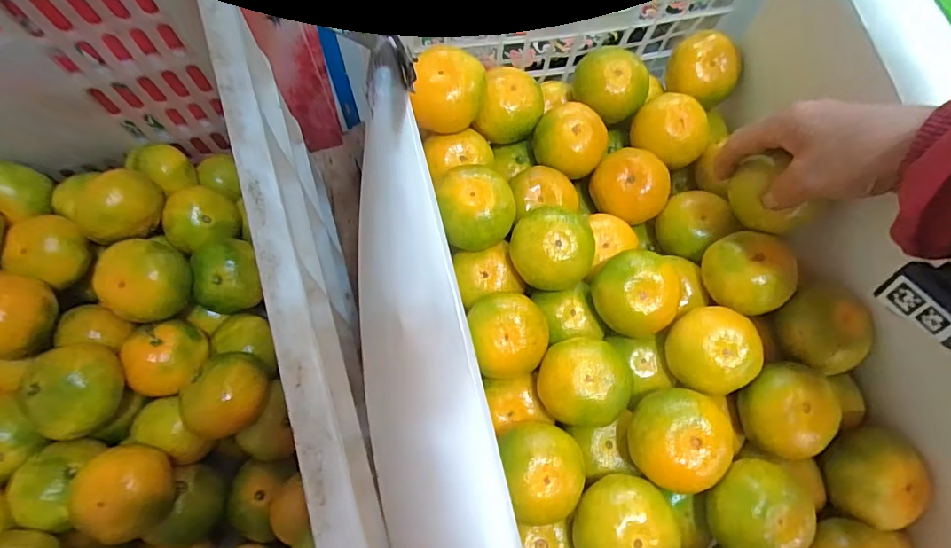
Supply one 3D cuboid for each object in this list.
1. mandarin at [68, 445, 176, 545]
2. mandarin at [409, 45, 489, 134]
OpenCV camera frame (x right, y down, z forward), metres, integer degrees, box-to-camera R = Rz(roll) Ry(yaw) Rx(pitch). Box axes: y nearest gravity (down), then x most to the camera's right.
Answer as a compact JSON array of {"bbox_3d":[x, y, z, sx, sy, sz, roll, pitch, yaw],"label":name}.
[{"bbox_3d":[-0.259,0.161,0.367,0.059,0.056,0.064,-10,71,-5],"label":"mandarin"},{"bbox_3d":[-0.020,-0.144,0.418,0.059,0.054,0.064,0,70,-1],"label":"mandarin"}]

